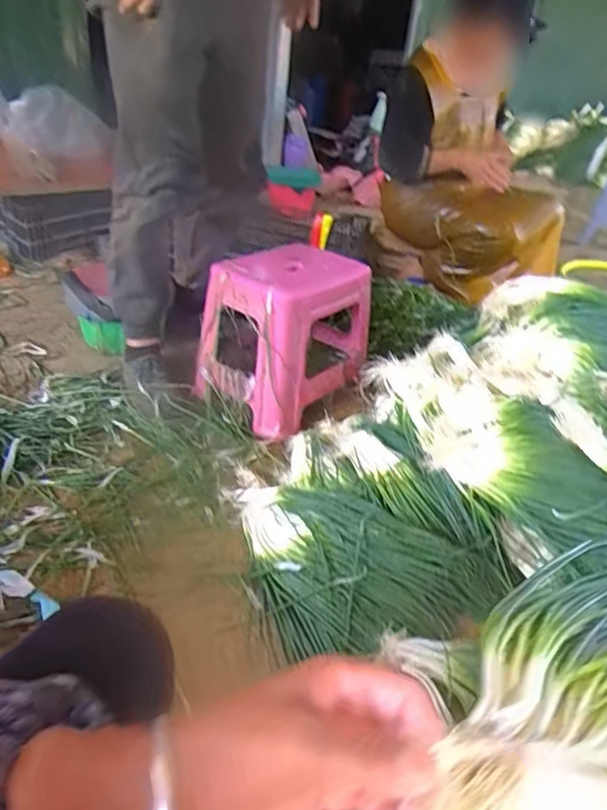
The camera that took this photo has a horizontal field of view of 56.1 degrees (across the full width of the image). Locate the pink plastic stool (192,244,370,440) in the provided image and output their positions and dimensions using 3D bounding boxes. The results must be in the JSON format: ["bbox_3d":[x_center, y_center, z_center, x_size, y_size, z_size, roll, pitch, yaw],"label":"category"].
[{"bbox_3d":[-0.027,-0.170,1.287,0.285,0.293,0.369,26,39,24],"label":"pink plastic stool"}]

